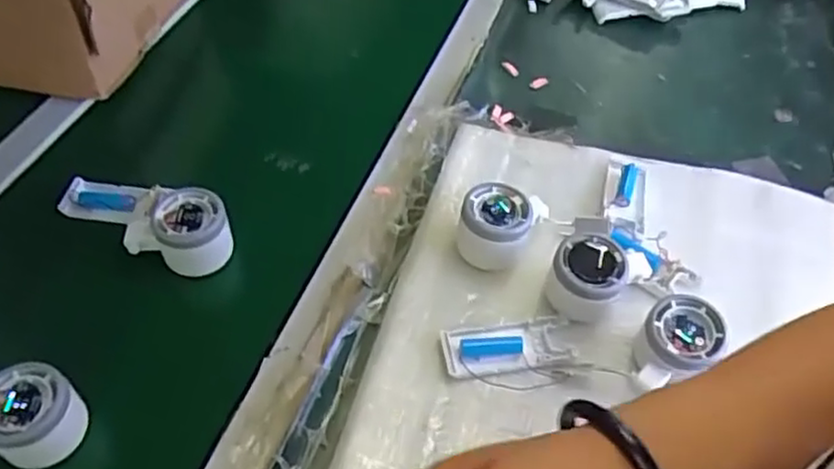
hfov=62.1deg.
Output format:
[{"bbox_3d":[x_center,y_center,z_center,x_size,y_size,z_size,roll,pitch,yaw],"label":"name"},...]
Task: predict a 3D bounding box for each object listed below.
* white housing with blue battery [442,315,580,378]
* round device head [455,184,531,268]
[{"bbox_3d":[0.071,0.085,0.548,0.101,0.015,0.043,-6,52,-8],"label":"white housing with blue battery"},{"bbox_3d":[0.065,-0.003,0.589,0.056,0.058,0.053,1,51,-2],"label":"round device head"}]

